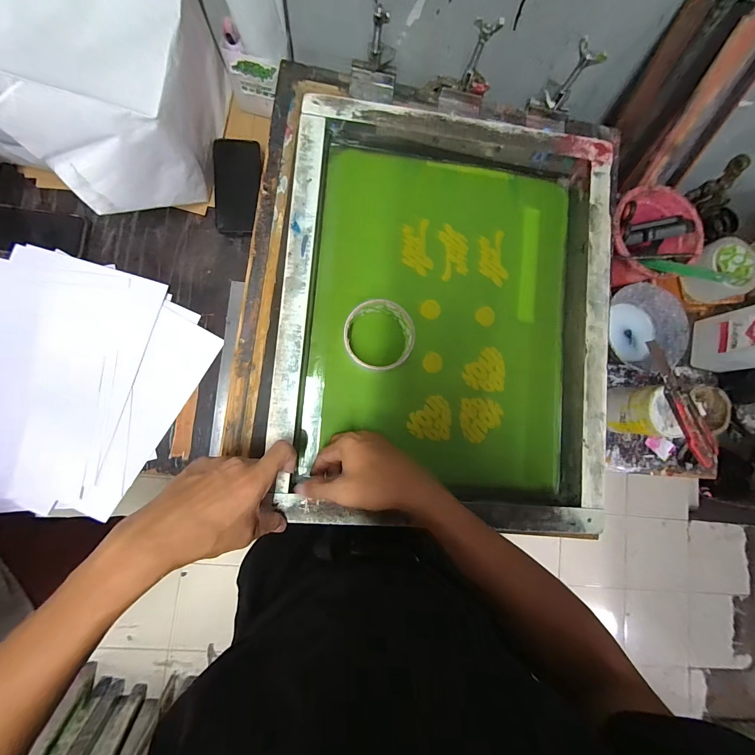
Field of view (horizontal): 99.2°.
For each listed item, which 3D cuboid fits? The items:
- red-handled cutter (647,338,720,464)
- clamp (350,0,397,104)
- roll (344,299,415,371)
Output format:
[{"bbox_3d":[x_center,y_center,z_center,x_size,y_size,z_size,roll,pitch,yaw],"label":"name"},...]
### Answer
[{"bbox_3d":[0.462,0.037,0.489,0.030,0.025,0.194,-23,87,-8],"label":"red-handled cutter"},{"bbox_3d":[-0.002,-0.409,0.403,0.062,0.086,0.058,6,86,-5],"label":"clamp"},{"bbox_3d":[0.001,-0.049,0.396,0.082,0.049,0.083,0,87,-5],"label":"roll"}]

